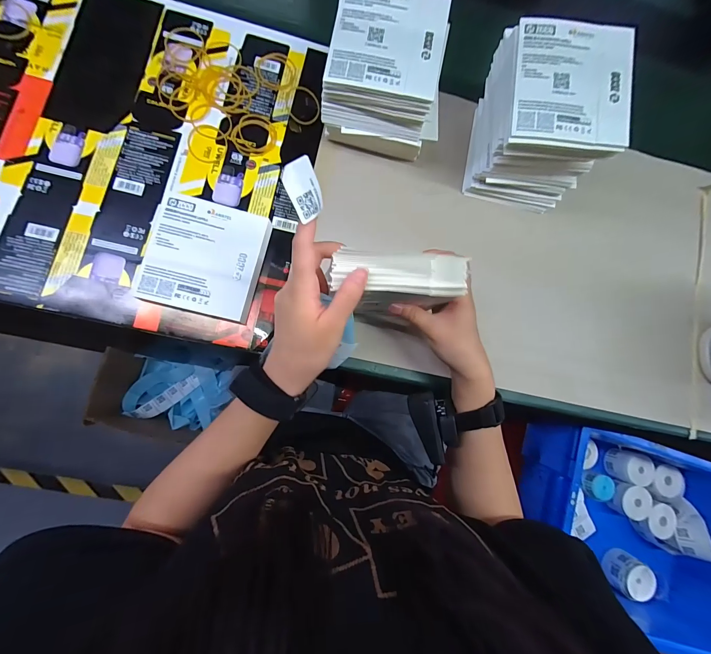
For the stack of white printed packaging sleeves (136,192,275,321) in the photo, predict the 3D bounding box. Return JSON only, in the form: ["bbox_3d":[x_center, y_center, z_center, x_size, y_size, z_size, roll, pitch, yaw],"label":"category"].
[{"bbox_3d":[-0.164,-0.075,0.349,0.117,0.020,0.120,14,82,-6],"label":"stack of white printed packaging sleeves"}]

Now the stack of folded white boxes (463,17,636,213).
[{"bbox_3d":[0.207,-0.230,0.364,0.118,0.127,0.129,5,83,-7],"label":"stack of folded white boxes"}]

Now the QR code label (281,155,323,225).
[{"bbox_3d":[-0.036,-0.097,0.225,0.029,0.004,0.038,-47,128,-31],"label":"QR code label"}]

